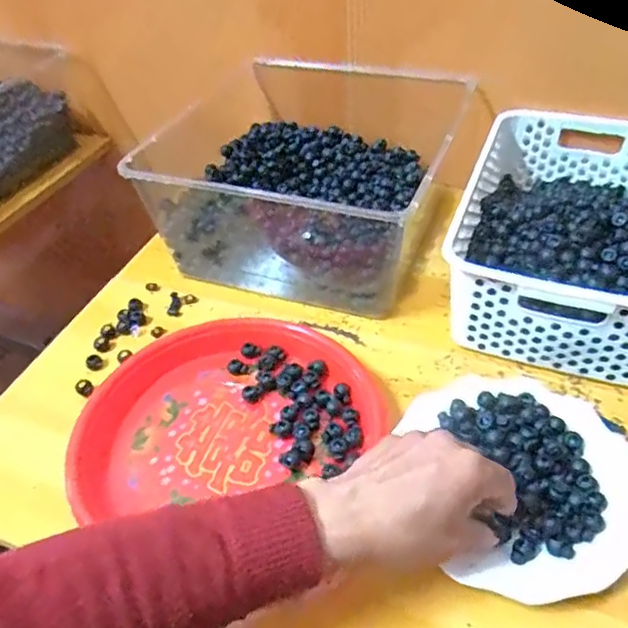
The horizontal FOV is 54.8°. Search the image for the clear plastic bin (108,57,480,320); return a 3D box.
[{"bbox_3d":[-0.009,-0.158,0.702,0.308,0.131,0.298,17,48,22],"label":"clear plastic bin"}]

